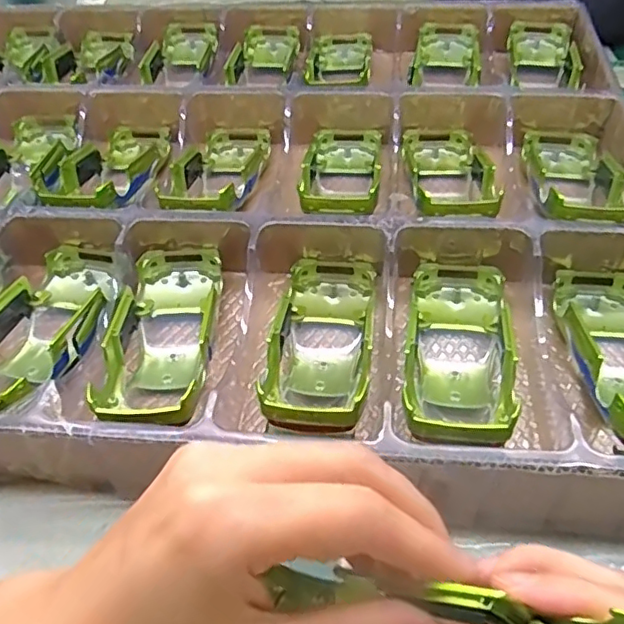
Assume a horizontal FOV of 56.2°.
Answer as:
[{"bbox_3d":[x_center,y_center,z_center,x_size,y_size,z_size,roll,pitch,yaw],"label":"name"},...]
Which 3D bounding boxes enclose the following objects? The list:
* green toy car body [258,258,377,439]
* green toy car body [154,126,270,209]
[{"bbox_3d":[0.006,0.010,0.327,0.053,0.027,0.117,4,50,7],"label":"green toy car body"},{"bbox_3d":[-0.066,-0.103,0.428,0.064,0.025,0.142,0,32,4],"label":"green toy car body"}]

